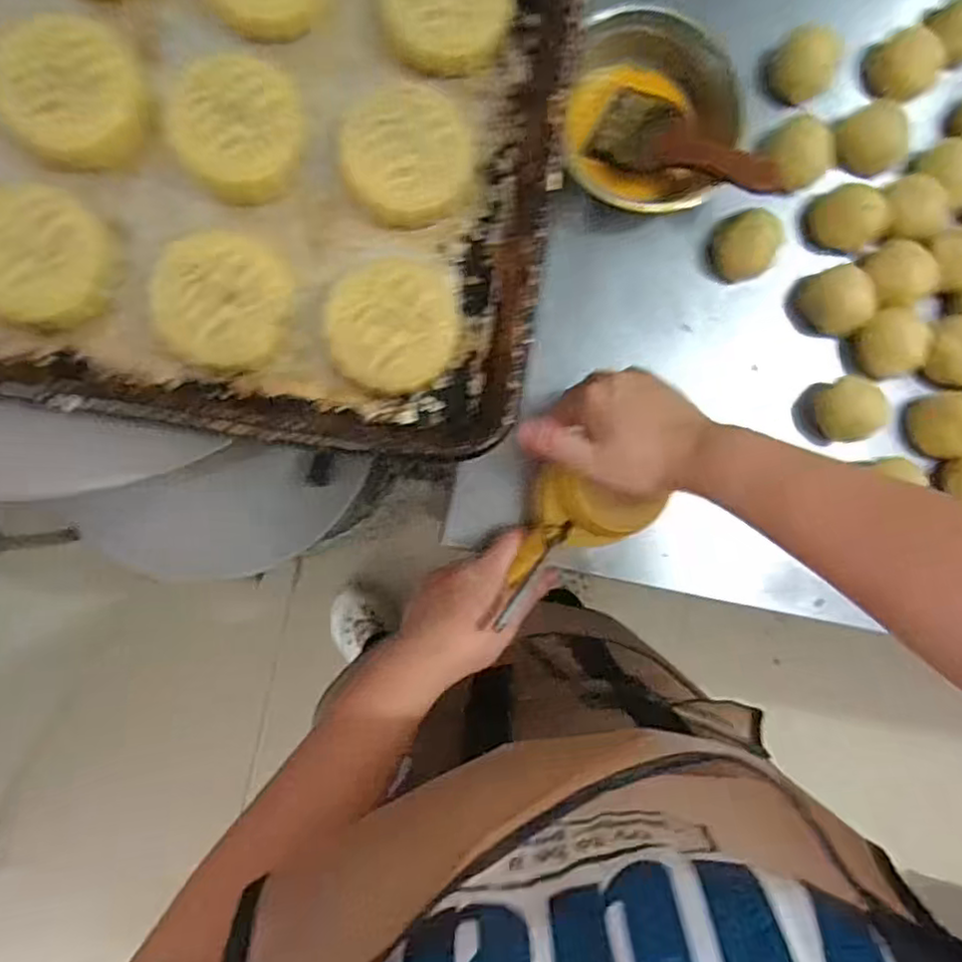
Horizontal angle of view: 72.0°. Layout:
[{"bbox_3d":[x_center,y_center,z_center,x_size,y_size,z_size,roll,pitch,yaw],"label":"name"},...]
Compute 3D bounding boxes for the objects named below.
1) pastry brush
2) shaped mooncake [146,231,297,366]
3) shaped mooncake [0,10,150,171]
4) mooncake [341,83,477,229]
[{"bbox_3d":[0.171,-0.273,0.546,0.155,0.014,0.063,24,84,10],"label":"pastry brush"},{"bbox_3d":[-0.127,-0.090,0.325,0.062,0.020,0.065,0,86,-6],"label":"shaped mooncake"},{"bbox_3d":[-0.200,-0.193,0.327,0.061,0.026,0.066,3,86,-6],"label":"shaped mooncake"},{"bbox_3d":[-0.038,-0.167,0.340,0.068,0.027,0.064,0,86,-6],"label":"mooncake"}]

